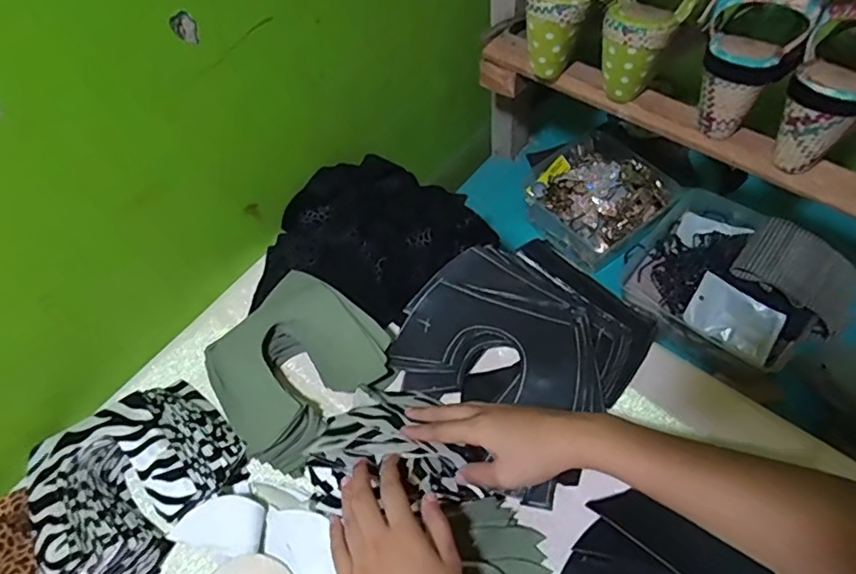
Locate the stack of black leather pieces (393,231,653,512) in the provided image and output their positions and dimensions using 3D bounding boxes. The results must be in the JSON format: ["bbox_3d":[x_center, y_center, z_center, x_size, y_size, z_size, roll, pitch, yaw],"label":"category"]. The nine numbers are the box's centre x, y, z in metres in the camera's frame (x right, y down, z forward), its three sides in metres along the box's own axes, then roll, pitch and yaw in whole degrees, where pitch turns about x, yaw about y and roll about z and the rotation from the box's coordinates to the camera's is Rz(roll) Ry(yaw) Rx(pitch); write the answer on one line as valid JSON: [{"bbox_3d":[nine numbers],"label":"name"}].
[{"bbox_3d":[0.091,0.051,0.550,0.216,0.027,0.206,38,69,25],"label":"stack of black leather pieces"}]

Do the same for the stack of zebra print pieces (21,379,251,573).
[{"bbox_3d":[-0.277,0.175,0.519,0.160,0.054,0.185,33,67,23],"label":"stack of zebra print pieces"}]

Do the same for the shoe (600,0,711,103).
[{"bbox_3d":[0.205,-0.244,0.523,0.081,0.133,0.074,17,62,15],"label":"shoe"}]

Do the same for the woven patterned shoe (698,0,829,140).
[{"bbox_3d":[0.275,-0.211,0.482,0.078,0.156,0.097,35,68,23],"label":"woven patterned shoe"}]

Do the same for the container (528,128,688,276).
[{"bbox_3d":[0.226,-0.118,0.774,0.168,0.070,0.164,-36,62,-16],"label":"container"}]

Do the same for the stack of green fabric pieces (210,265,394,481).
[{"bbox_3d":[-0.130,0.077,0.560,0.162,0.049,0.151,-41,63,-18],"label":"stack of green fabric pieces"}]

